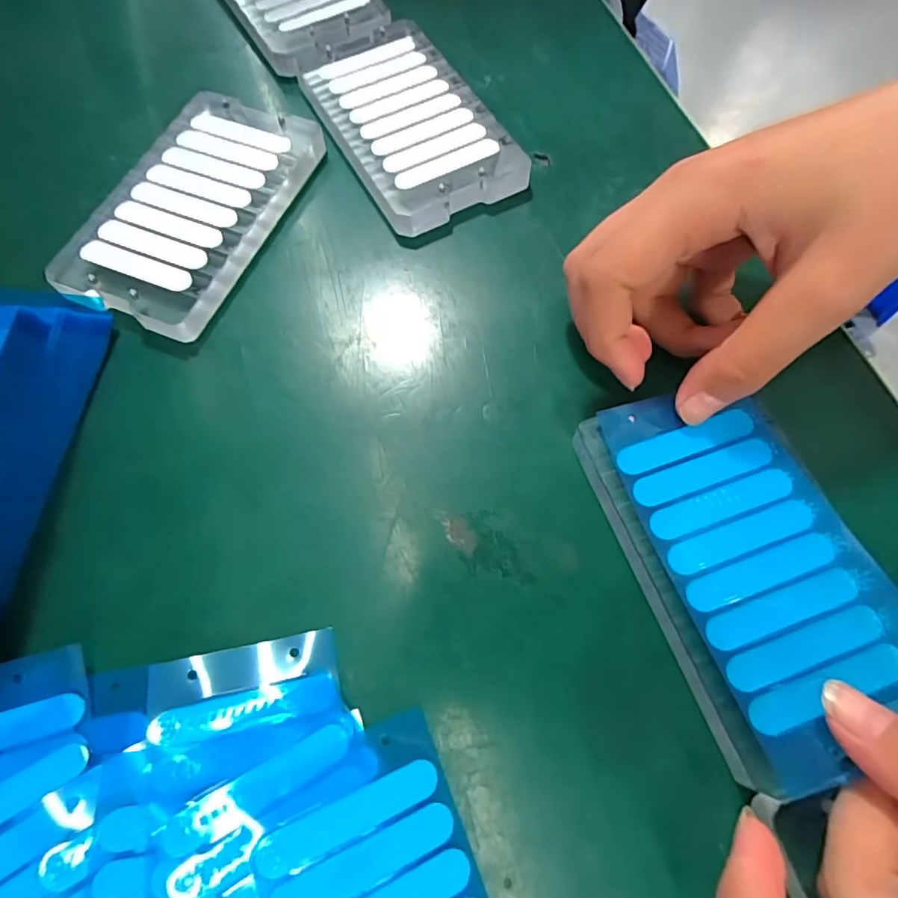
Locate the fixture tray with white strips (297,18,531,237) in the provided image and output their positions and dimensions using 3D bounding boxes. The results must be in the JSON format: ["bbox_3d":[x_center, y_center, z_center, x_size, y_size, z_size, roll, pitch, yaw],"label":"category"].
[{"bbox_3d":[-0.021,-0.157,0.256,0.067,0.014,0.118,-27,70,-11],"label":"fixture tray with white strips"}]

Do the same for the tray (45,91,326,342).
[{"bbox_3d":[-0.111,-0.108,0.237,0.077,0.014,0.122,21,68,8],"label":"tray"}]

